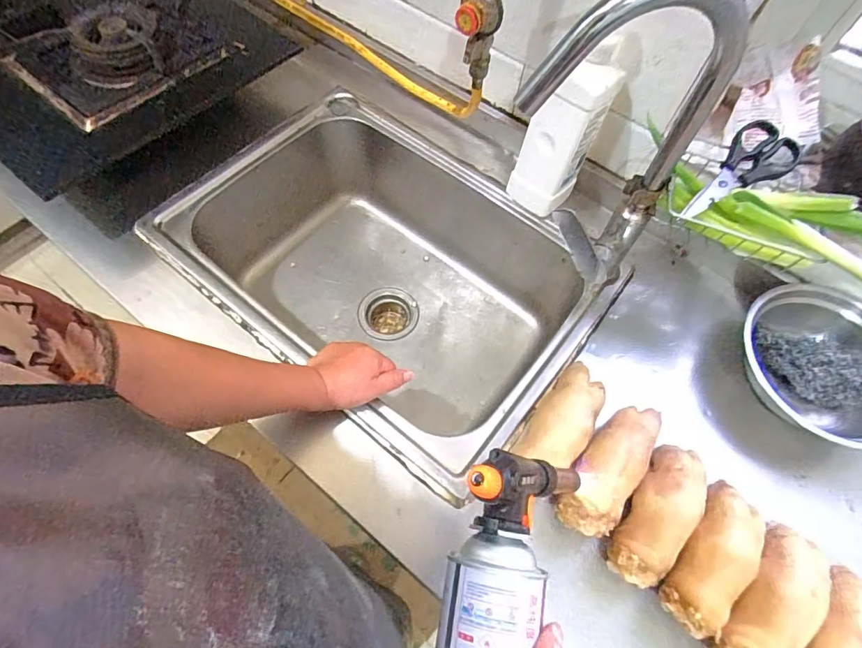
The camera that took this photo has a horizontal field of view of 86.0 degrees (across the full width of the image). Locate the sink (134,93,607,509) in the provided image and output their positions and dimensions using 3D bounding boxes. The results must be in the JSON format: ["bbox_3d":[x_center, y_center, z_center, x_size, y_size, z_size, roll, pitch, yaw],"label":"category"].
[{"bbox_3d":[-0.067,-0.071,0.763,0.583,0.238,0.444,36,67,15],"label":"sink"}]

